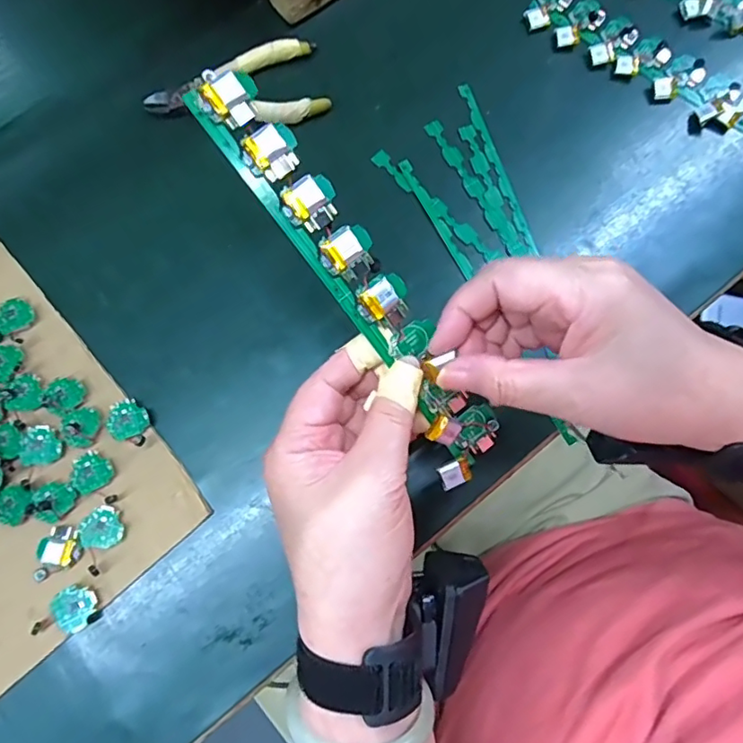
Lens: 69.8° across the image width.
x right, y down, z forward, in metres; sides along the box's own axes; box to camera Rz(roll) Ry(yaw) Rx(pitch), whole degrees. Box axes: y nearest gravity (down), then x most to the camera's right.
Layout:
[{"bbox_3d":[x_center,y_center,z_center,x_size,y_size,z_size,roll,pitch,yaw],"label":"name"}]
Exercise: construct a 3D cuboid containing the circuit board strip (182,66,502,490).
[{"bbox_3d":[-0.006,-0.040,0.254,0.035,0.014,0.220,-38,103,-7],"label":"circuit board strip"}]

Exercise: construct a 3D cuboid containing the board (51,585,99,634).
[{"bbox_3d":[-0.173,0.139,0.312,0.024,0.006,0.024,1,79,-6],"label":"board"}]

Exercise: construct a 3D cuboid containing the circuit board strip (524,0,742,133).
[{"bbox_3d":[0.215,-0.221,0.391,0.217,0.009,0.044,35,81,8],"label":"circuit board strip"}]

